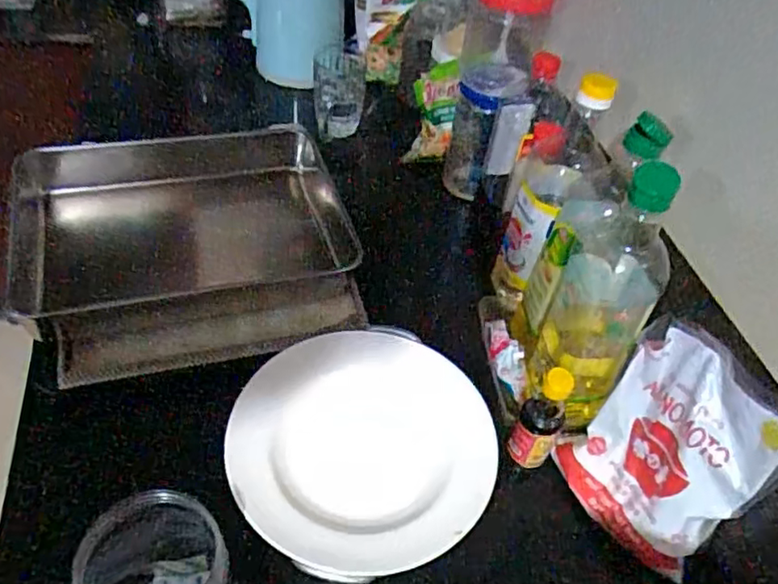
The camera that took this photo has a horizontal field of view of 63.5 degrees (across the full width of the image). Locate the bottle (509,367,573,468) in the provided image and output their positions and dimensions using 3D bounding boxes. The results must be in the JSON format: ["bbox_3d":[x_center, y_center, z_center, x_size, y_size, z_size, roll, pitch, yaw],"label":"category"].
[{"bbox_3d":[0.136,0.133,0.588,0.038,0.079,0.030,26,49,15],"label":"bottle"}]

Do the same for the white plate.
[{"bbox_3d":[-0.021,0.124,0.518,0.209,0.022,0.208,4,47,-5],"label":"white plate"}]

